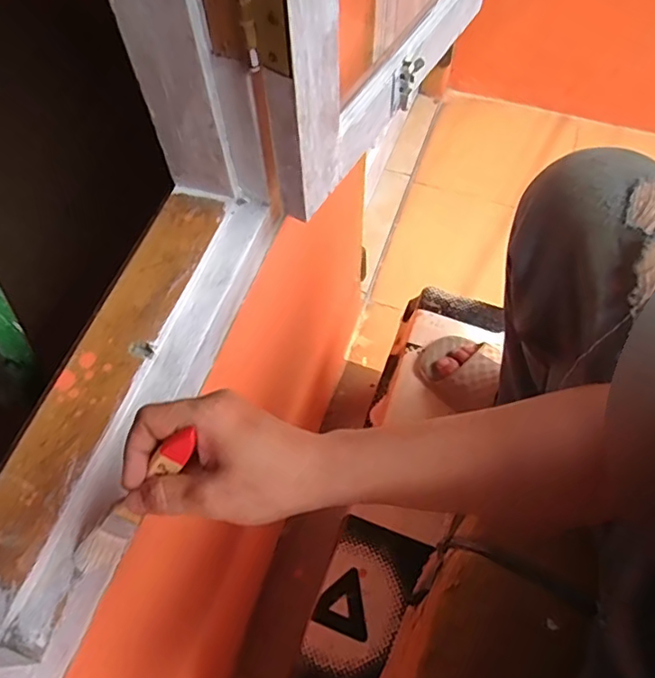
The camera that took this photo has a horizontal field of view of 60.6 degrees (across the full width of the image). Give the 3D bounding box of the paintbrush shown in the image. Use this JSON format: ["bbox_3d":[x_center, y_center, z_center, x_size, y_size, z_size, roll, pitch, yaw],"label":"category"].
[{"bbox_3d":[-0.122,0.105,0.351,0.024,0.156,0.016,-4,51,-48],"label":"paintbrush"}]

